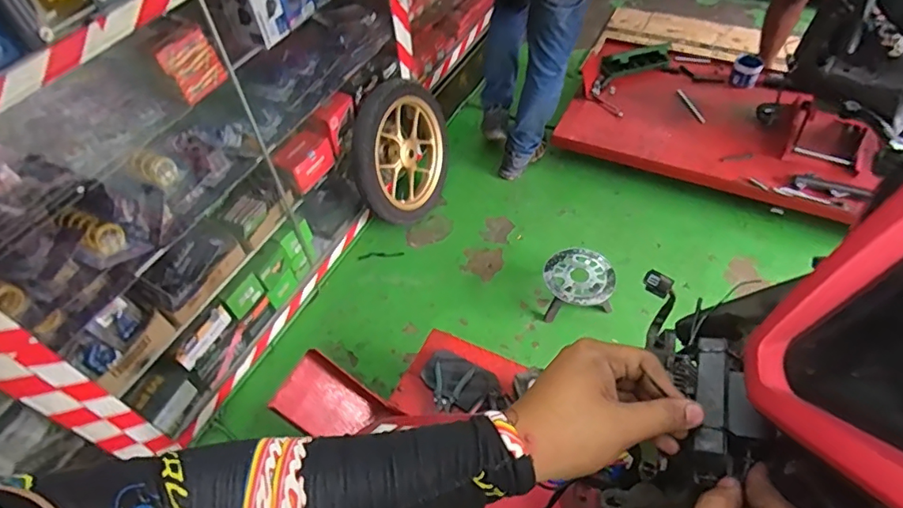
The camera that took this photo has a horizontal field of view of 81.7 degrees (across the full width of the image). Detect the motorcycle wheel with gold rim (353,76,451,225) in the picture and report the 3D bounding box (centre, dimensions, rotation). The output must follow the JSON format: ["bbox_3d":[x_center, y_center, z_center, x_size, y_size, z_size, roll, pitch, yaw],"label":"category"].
[{"bbox_3d":[-0.173,-0.359,1.828,0.086,0.466,0.454,13,59,34],"label":"motorcycle wheel with gold rim"}]

